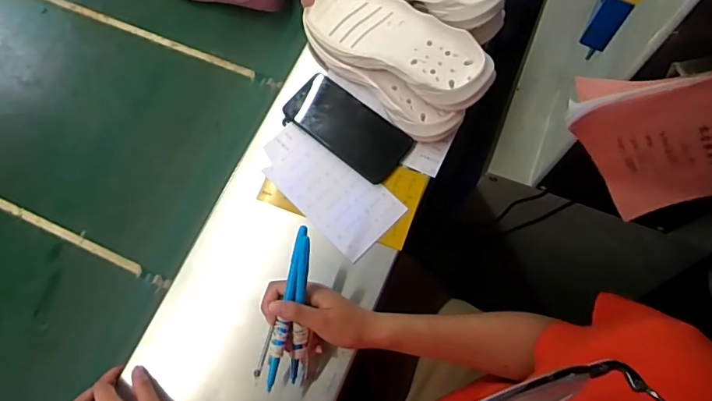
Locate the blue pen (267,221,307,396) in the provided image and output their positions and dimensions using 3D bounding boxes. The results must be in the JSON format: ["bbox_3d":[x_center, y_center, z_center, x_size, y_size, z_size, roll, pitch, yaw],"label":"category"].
[{"bbox_3d":[-0.072,0.108,0.478,0.015,0.019,0.163,10,88,5],"label":"blue pen"}]

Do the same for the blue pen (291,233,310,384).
[{"bbox_3d":[-0.056,0.115,0.483,0.013,0.014,0.157,6,105,4],"label":"blue pen"}]

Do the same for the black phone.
[{"bbox_3d":[-0.011,-0.096,0.614,0.164,0.014,0.081,35,79,10],"label":"black phone"}]

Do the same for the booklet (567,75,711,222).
[{"bbox_3d":[0.273,-0.053,0.407,0.127,0.172,0.055,-9,56,40],"label":"booklet"}]

